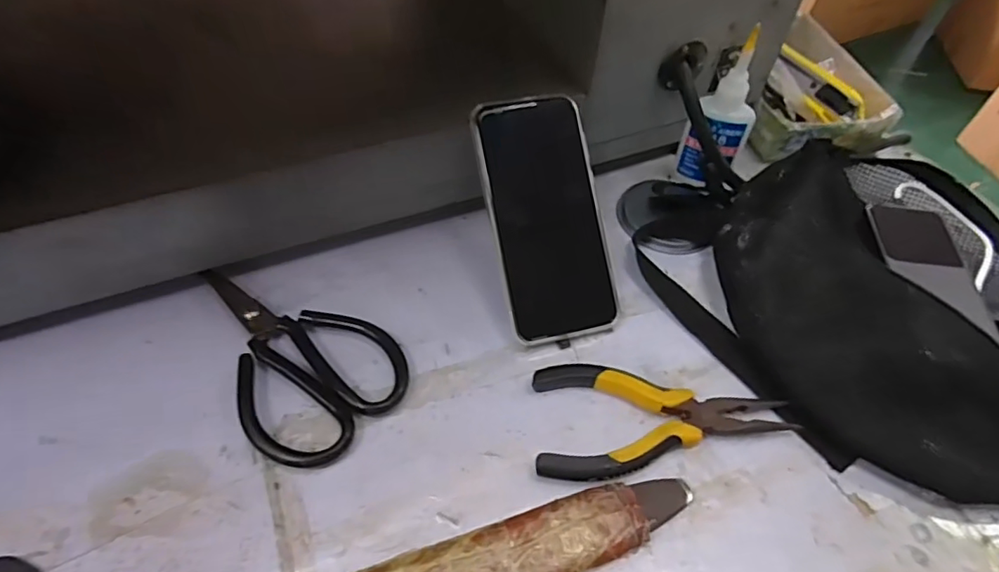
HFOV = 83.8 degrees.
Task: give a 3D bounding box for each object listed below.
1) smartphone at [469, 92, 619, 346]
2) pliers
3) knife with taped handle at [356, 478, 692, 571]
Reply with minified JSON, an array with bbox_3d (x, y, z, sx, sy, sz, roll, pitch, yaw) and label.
[{"bbox_3d":[0.032,-0.046,0.380,0.076,0.008,0.163,-11,89,-13],"label":"smartphone"},{"bbox_3d":[0.098,0.081,0.337,0.151,0.021,0.067,1,52,-2],"label":"pliers"},{"bbox_3d":[0.014,0.141,0.290,0.186,0.023,0.039,-14,54,-14],"label":"knife with taped handle"}]

